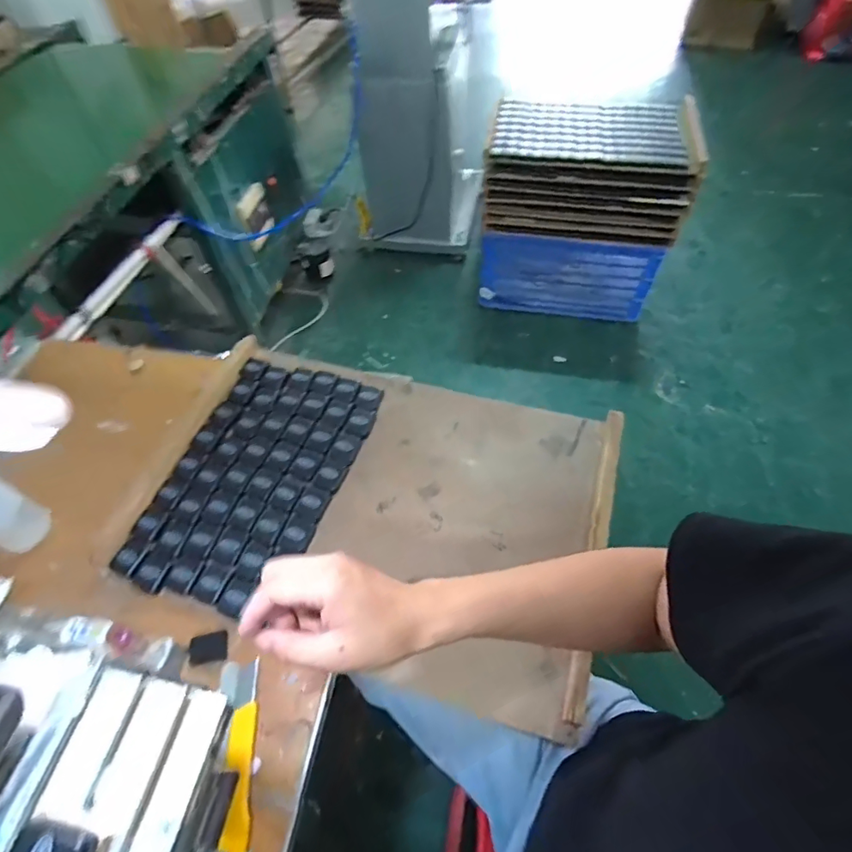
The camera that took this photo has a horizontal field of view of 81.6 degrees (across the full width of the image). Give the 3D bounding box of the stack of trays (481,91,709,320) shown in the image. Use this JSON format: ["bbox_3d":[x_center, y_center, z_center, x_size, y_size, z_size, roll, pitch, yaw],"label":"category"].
[{"bbox_3d":[0.498,-0.694,1.641,0.581,0.576,0.375,10,57,9],"label":"stack of trays"}]

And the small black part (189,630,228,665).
[{"bbox_3d":[-0.248,0.253,0.561,0.043,0.009,0.034,-10,56,-5],"label":"small black part"}]

